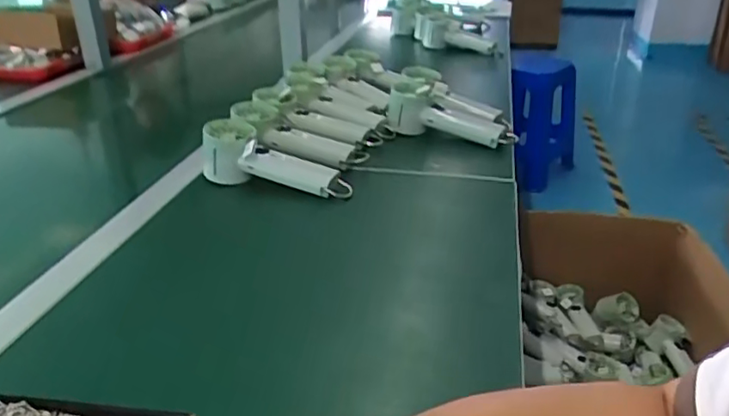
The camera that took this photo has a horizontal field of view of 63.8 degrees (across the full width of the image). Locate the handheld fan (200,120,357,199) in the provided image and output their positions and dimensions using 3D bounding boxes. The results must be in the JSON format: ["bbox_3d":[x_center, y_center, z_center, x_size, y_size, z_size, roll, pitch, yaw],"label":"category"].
[{"bbox_3d":[-0.106,-0.052,0.715,0.189,0.066,0.072,18,31,7],"label":"handheld fan"}]

